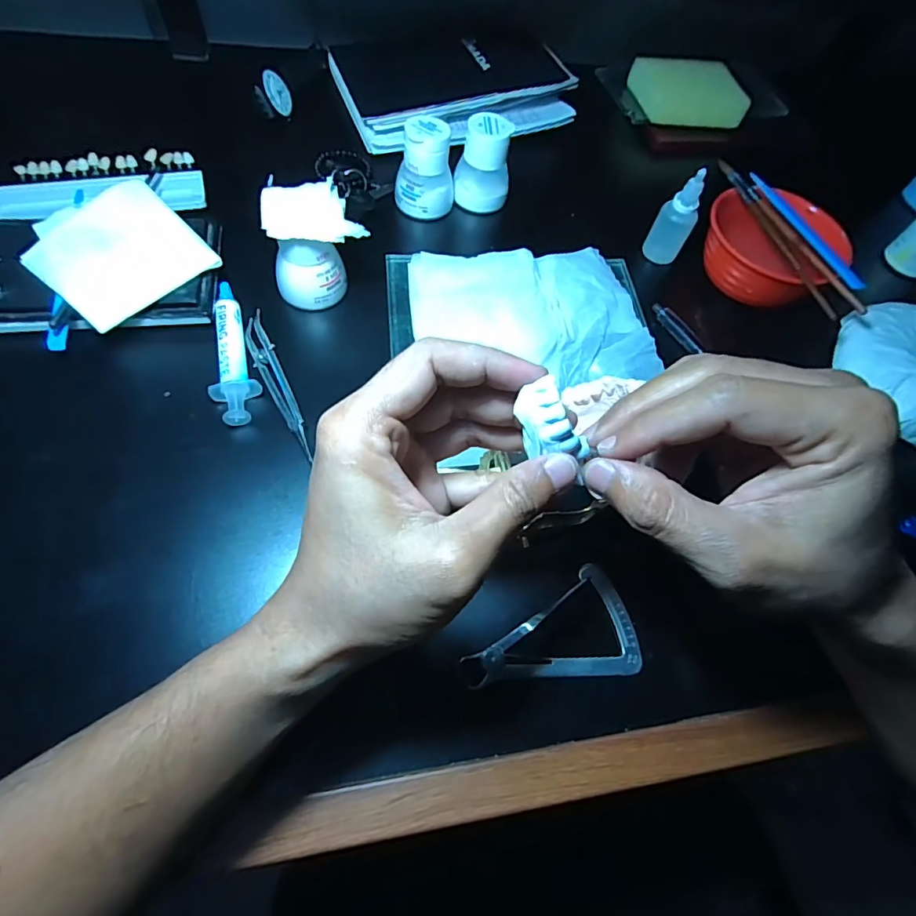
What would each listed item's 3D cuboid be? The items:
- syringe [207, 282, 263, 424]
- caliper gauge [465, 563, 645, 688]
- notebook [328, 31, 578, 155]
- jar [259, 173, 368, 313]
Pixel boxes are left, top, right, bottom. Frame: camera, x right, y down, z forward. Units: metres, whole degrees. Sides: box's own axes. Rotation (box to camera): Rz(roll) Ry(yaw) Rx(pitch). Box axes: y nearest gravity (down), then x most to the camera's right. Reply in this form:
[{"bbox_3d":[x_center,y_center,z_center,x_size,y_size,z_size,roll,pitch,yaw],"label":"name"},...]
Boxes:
[{"bbox_3d":[-0.152,-0.074,0.333,0.027,0.014,0.117,-11,66,-12],"label":"syringe"},{"bbox_3d":[0.054,0.093,0.281,0.095,0.009,0.060,-1,64,-8],"label":"caliper gauge"},{"bbox_3d":[-0.006,-0.377,0.494,0.210,0.031,0.147,-16,67,-14],"label":"notebook"},{"bbox_3d":[-0.100,-0.150,0.349,0.062,0.062,0.053,-12,66,-13],"label":"jar"}]

